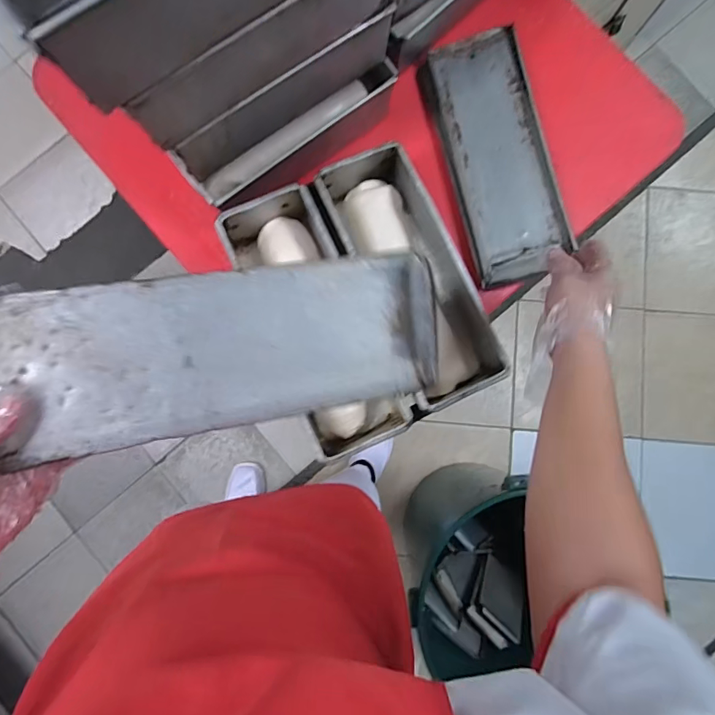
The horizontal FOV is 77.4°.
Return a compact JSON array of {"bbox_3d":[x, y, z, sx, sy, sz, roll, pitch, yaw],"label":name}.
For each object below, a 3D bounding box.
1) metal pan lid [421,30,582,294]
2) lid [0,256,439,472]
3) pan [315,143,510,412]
[{"bbox_3d":[0.212,-0.312,0.686,0.146,0.035,0.388,-11,84,-3],"label":"metal pan lid"},{"bbox_3d":[-0.109,-0.005,0.380,0.370,0.010,0.130,-9,97,-14],"label":"lid"},{"bbox_3d":[0.069,-0.110,0.633,0.149,0.117,0.352,-24,87,-3],"label":"pan"}]

